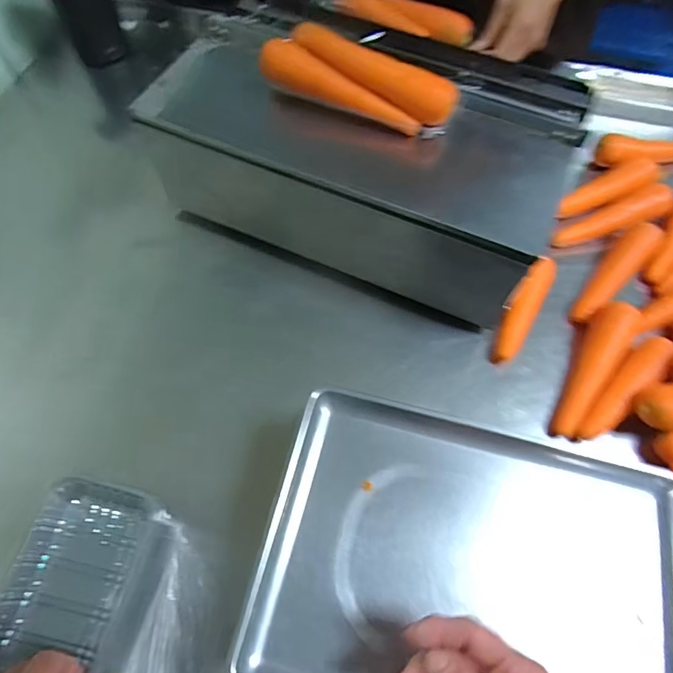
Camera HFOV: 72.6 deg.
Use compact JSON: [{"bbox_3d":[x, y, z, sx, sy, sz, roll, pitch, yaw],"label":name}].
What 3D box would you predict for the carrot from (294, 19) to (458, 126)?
[{"bbox_3d":[0.041,-0.292,0.505,0.194,0.037,0.037,29,67,14],"label":"carrot"}]

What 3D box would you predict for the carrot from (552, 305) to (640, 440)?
[{"bbox_3d":[0.304,0.038,0.538,0.047,0.040,0.177,29,67,14],"label":"carrot"}]

